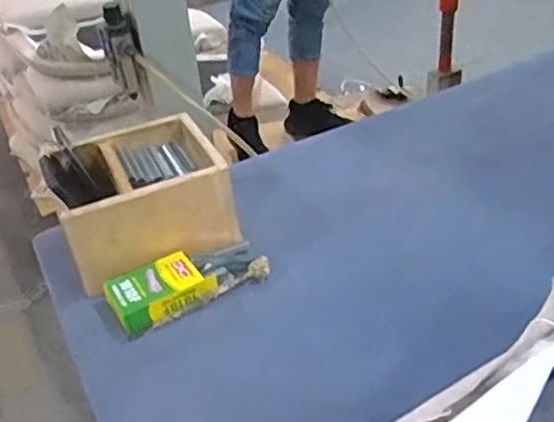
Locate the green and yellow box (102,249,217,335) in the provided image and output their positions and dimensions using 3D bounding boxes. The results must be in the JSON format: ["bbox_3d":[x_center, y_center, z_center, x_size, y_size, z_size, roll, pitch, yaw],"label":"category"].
[{"bbox_3d":[-0.147,0.095,0.827,0.127,0.030,0.080,-23,40,-23],"label":"green and yellow box"}]

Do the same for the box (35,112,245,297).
[{"bbox_3d":[-0.189,-0.019,0.915,0.220,0.126,0.198,-19,38,-17],"label":"box"}]

